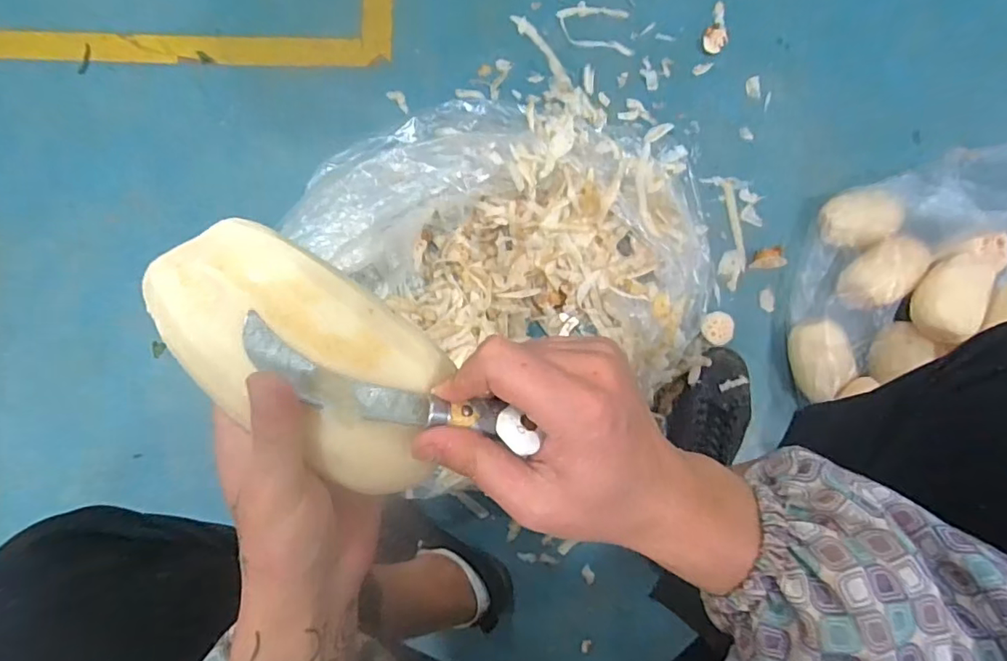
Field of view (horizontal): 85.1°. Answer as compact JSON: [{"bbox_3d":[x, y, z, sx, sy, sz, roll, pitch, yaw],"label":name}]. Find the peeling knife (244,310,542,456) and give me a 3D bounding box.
[{"bbox_3d":[-0.051,0.028,0.248,0.133,0.029,0.027,18,87,-7],"label":"peeling knife"}]

